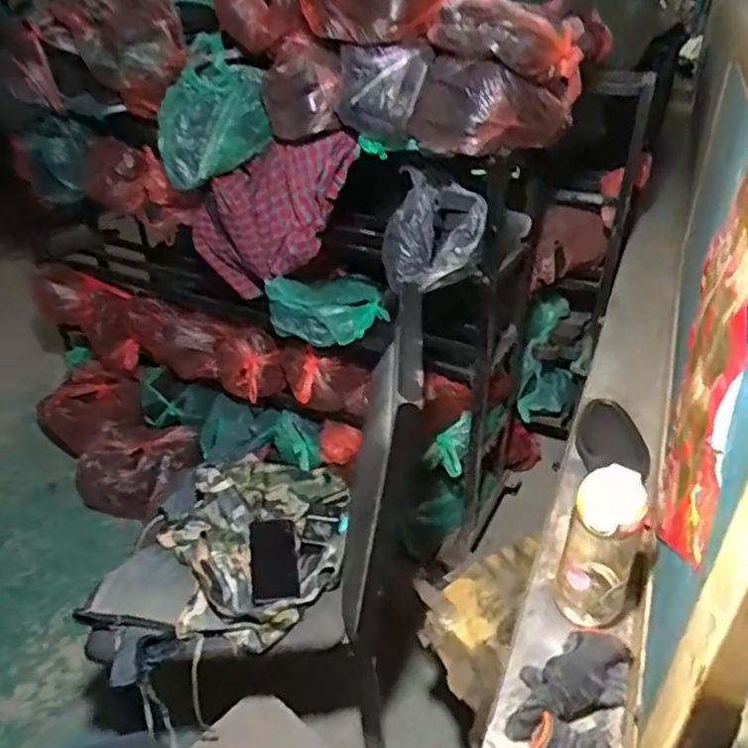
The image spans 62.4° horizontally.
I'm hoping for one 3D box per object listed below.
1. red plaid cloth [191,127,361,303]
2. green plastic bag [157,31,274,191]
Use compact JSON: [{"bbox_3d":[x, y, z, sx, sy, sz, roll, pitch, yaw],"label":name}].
[{"bbox_3d":[-0.233,-0.332,1.334,0.129,0.238,0.558,-36,7,-41],"label":"red plaid cloth"},{"bbox_3d":[-0.320,-0.501,1.223,0.209,0.252,0.162,-13,35,-17],"label":"green plastic bag"}]

